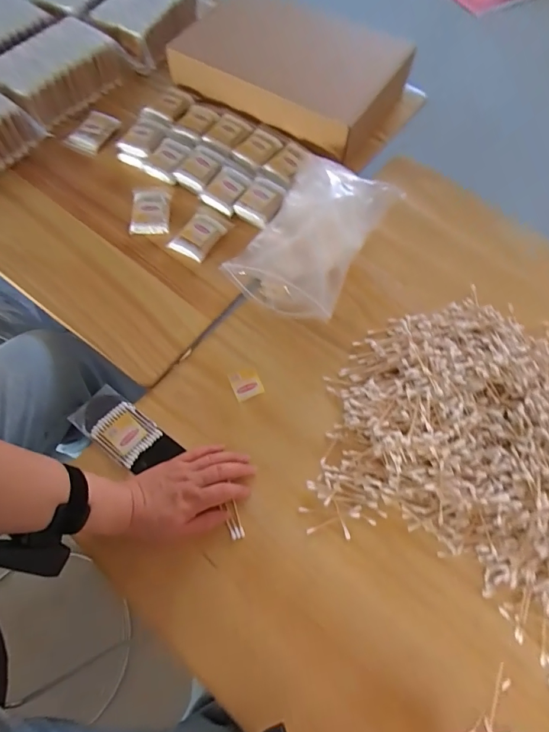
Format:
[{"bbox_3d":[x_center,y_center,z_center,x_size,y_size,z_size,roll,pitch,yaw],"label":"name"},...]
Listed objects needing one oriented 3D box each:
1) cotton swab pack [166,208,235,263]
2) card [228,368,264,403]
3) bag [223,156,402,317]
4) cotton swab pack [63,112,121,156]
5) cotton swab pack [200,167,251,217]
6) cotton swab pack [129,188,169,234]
[{"bbox_3d":[-0.113,-0.201,0.646,0.053,0.026,0.087,29,70,12],"label":"cotton swab pack"},{"bbox_3d":[-0.037,0.025,0.567,0.038,0.004,0.039,-21,69,-9],"label":"card"},{"bbox_3d":[0.059,-0.197,0.619,0.161,0.081,0.252,27,70,11],"label":"bag"},{"bbox_3d":[-0.313,-0.398,0.728,0.054,0.027,0.080,29,70,11],"label":"cotton swab pack"},{"bbox_3d":[-0.075,-0.277,0.665,0.057,0.014,0.077,31,71,12],"label":"cotton swab pack"},{"bbox_3d":[-0.195,-0.246,0.668,0.057,0.019,0.085,0,67,0],"label":"cotton swab pack"}]

